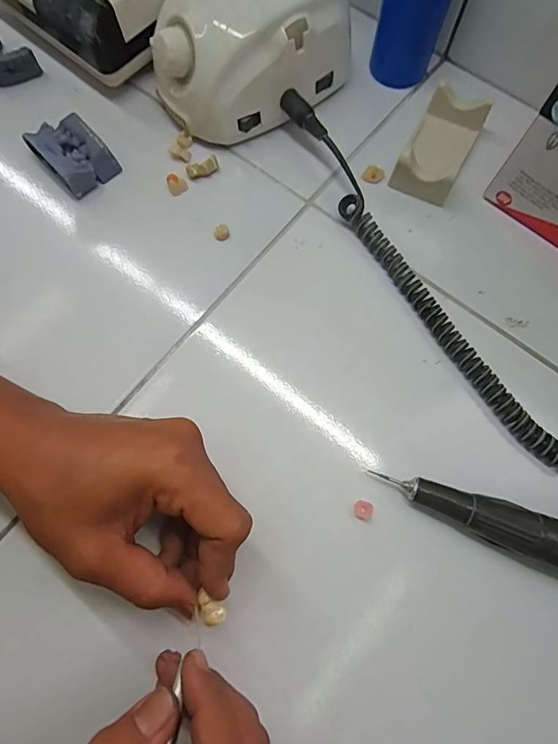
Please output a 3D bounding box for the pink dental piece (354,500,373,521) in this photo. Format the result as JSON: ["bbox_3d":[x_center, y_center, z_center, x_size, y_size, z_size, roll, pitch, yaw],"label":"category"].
[{"bbox_3d":[0.054,0.087,0.262,0.011,0.004,0.011,0,75,1],"label":"pink dental piece"}]

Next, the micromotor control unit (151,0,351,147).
[{"bbox_3d":[-0.025,-0.249,0.317,0.140,0.081,0.097,-36,78,-8],"label":"micromotor control unit"}]

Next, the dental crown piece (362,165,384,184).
[{"bbox_3d":[0.075,-0.156,0.329,0.016,0.011,0.010,11,76,4],"label":"dental crown piece"}]

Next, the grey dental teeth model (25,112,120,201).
[{"bbox_3d":[-0.159,-0.169,0.323,0.043,0.028,0.051,-43,79,-9],"label":"grey dental teeth model"}]

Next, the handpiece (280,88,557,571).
[{"bbox_3d":[0.089,-0.013,0.278,0.134,0.030,0.413,-37,78,-8],"label":"handpiece"}]

